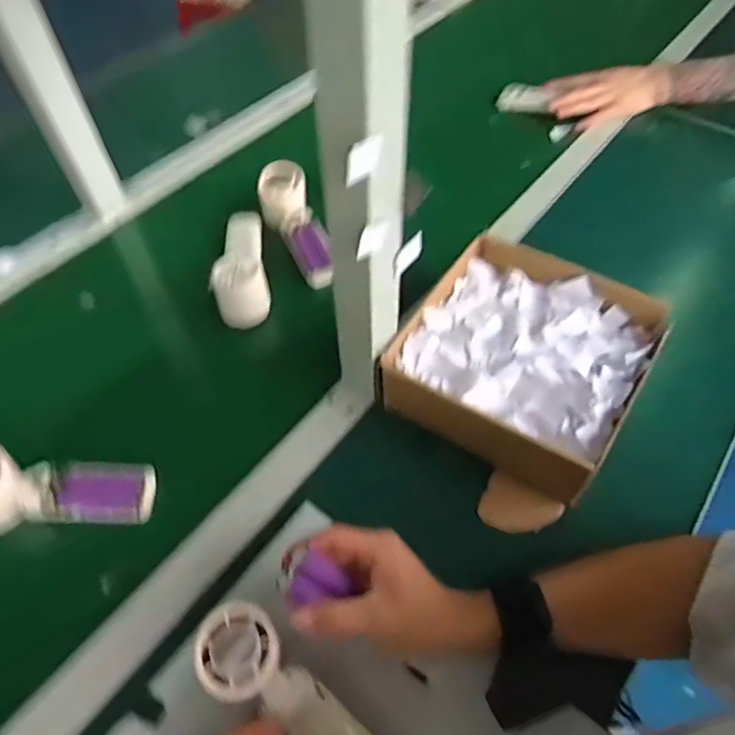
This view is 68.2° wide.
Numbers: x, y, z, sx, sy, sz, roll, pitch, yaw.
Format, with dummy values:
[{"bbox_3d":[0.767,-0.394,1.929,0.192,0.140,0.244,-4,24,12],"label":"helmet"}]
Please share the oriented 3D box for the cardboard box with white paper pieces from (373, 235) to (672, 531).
[{"bbox_3d":[0.139,0.004,0.523,0.206,0.073,0.245,29,60,20],"label":"cardboard box with white paper pieces"}]

